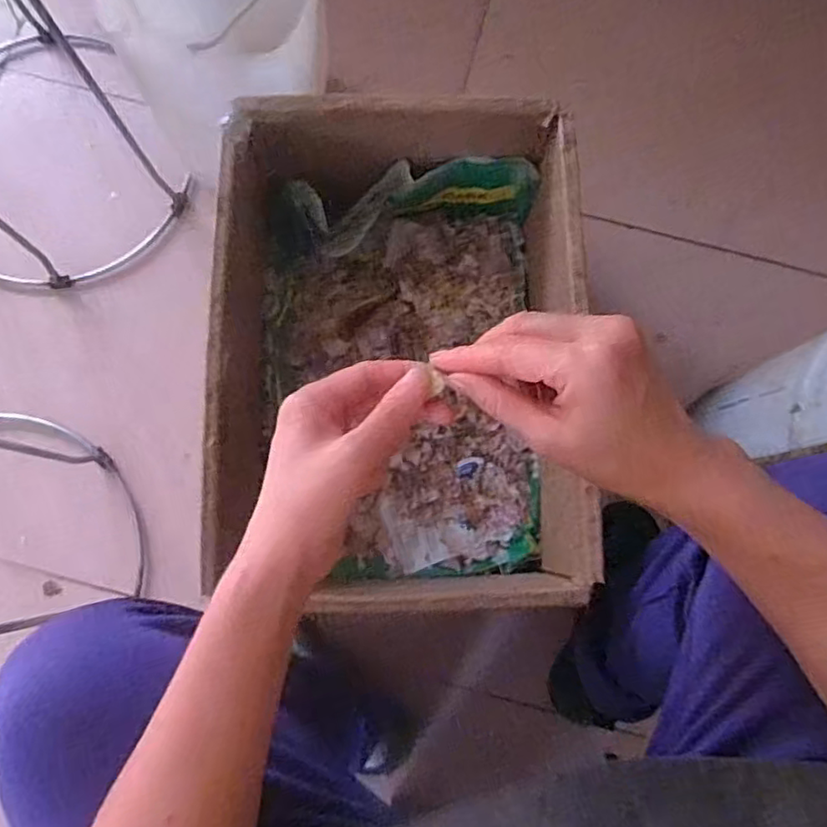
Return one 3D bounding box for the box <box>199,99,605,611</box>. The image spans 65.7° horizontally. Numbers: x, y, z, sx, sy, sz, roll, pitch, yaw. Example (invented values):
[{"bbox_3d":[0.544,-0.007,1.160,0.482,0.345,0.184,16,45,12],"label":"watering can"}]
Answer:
[{"bbox_3d":[-0.017,-0.051,0.674,0.338,0.223,0.464,0,80,-1],"label":"box"}]

